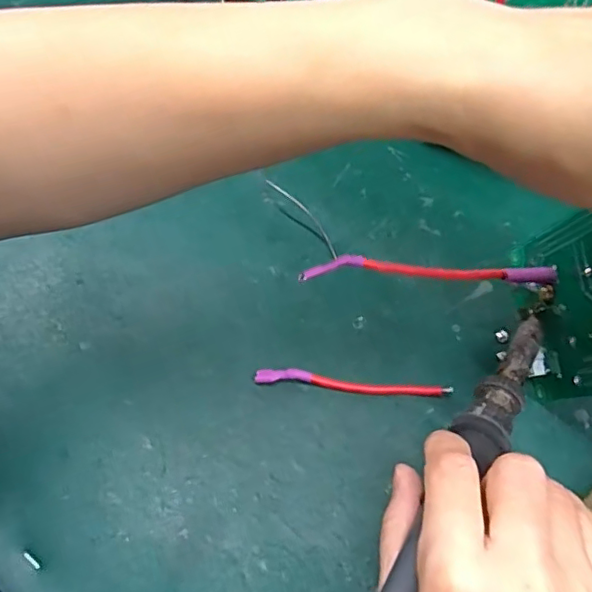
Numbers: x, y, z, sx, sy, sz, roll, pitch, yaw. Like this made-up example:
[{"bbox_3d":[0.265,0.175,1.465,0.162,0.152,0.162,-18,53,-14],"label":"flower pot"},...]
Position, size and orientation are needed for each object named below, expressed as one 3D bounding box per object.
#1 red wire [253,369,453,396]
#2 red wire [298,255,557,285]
[{"bbox_3d":[0.029,0.044,0.284,0.099,0.007,0.007,4,60,4],"label":"red wire"},{"bbox_3d":[0.061,-0.011,0.248,0.122,0.008,0.008,2,59,-16],"label":"red wire"}]

